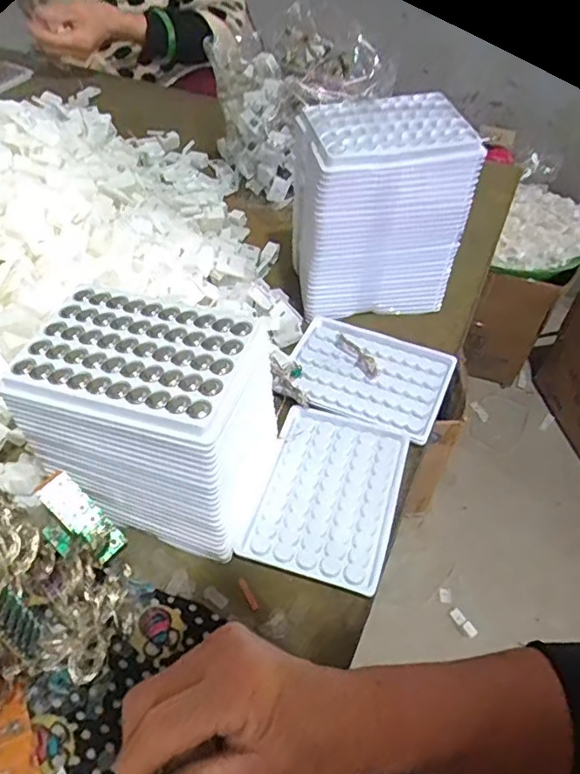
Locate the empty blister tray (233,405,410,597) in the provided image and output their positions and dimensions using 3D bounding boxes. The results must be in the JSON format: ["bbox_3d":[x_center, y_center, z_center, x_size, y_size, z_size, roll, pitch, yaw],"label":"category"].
[{"bbox_3d":[0.029,0.072,0.402,0.093,0.005,0.127,17,51,8],"label":"empty blister tray"}]

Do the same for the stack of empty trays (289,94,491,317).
[{"bbox_3d":[0.073,-0.155,0.499,0.133,0.152,0.095,-6,51,-10],"label":"stack of empty trays"}]

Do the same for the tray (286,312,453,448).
[{"bbox_3d":[0.065,-0.013,0.473,0.130,0.005,0.095,23,52,12],"label":"tray"}]

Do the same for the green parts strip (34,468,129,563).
[{"bbox_3d":[-0.134,0.081,0.363,0.066,0.011,0.022,45,72,4],"label":"green parts strip"}]

